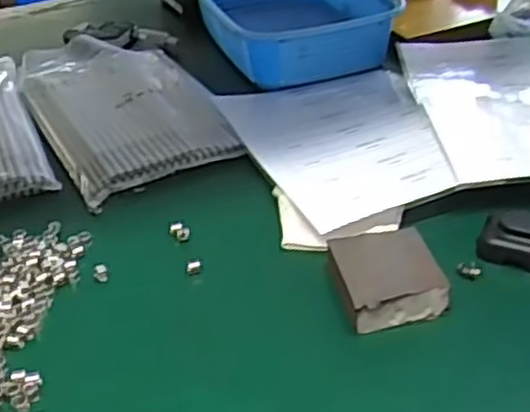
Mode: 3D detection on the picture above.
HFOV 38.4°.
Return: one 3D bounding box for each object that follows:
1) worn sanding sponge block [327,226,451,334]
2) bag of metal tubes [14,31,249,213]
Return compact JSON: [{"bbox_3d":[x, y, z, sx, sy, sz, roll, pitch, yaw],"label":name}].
[{"bbox_3d":[0.087,0.050,0.540,0.069,0.023,0.078,-8,34,-6],"label":"worn sanding sponge block"},{"bbox_3d":[-0.155,-0.118,0.819,0.178,0.013,0.335,-19,37,-21],"label":"bag of metal tubes"}]

